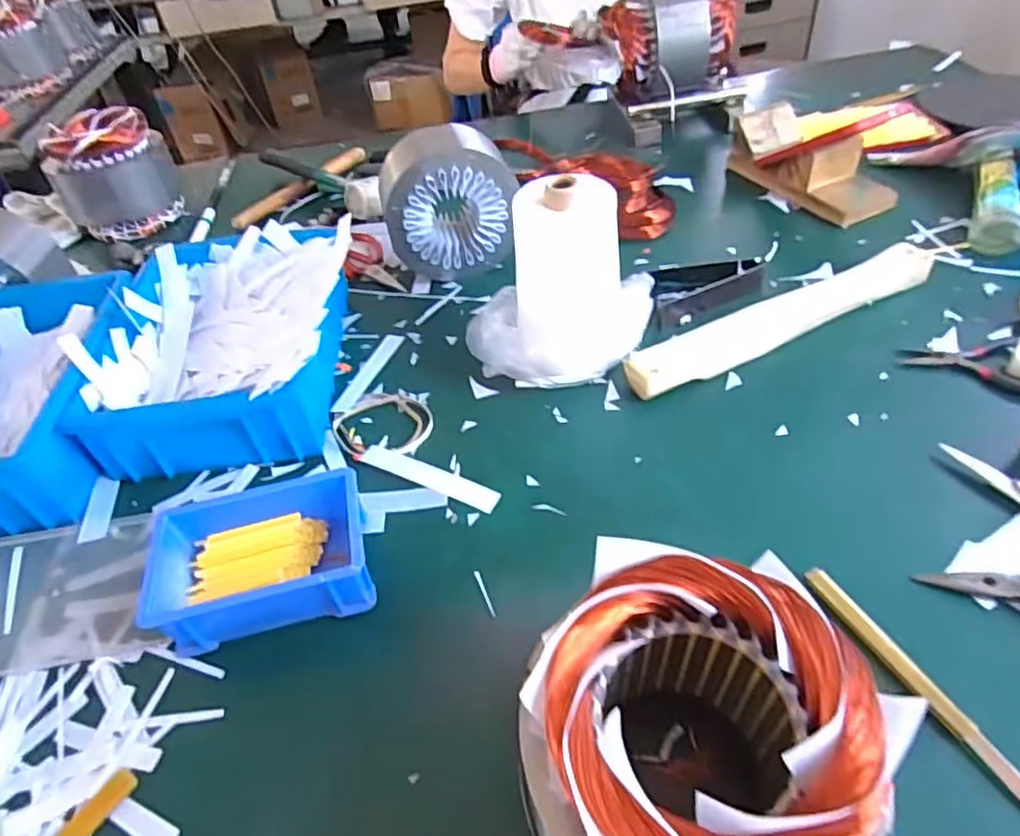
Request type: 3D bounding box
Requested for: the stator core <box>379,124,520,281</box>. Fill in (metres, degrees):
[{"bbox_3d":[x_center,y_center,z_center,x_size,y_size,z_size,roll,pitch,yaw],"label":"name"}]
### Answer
[{"bbox_3d":[-0.071,-0.246,0.733,0.145,0.140,0.103,-15,47,-7],"label":"stator core"}]

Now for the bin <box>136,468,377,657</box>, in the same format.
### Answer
[{"bbox_3d":[-0.178,0.097,0.469,0.149,0.050,0.114,-13,47,-5],"label":"bin"}]

